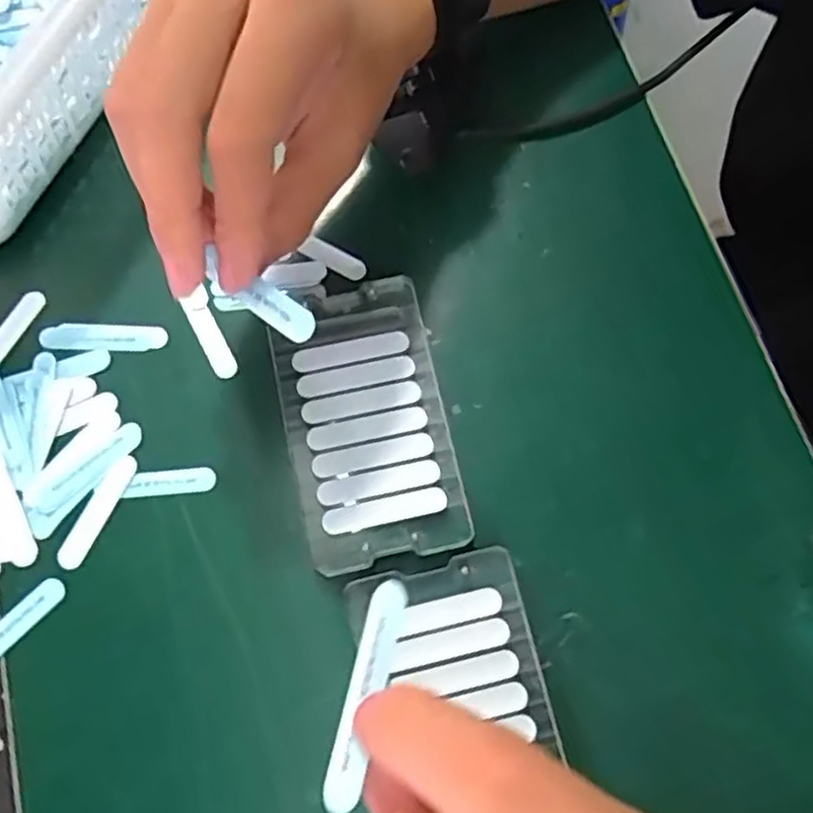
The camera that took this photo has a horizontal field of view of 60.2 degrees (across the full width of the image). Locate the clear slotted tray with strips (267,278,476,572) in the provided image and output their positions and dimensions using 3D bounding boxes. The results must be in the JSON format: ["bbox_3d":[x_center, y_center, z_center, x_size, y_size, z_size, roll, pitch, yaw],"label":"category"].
[{"bbox_3d":[-0.018,0.006,0.304,0.067,0.012,0.119,-12,74,-4],"label":"clear slotted tray with strips"}]

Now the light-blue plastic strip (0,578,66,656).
[{"bbox_3d":[-0.160,0.089,0.281,0.012,0.004,0.051,43,77,11],"label":"light-blue plastic strip"}]

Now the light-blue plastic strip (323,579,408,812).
[{"bbox_3d":[-0.010,0.068,0.166,0.008,0.005,0.052,15,70,4],"label":"light-blue plastic strip"}]

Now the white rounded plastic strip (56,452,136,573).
[{"bbox_3d":[-0.130,0.043,0.295,0.012,0.004,0.051,26,75,7],"label":"white rounded plastic strip"}]

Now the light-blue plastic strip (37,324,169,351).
[{"bbox_3d":[-0.138,-0.032,0.319,0.057,0.004,0.013,2,73,0],"label":"light-blue plastic strip"}]

